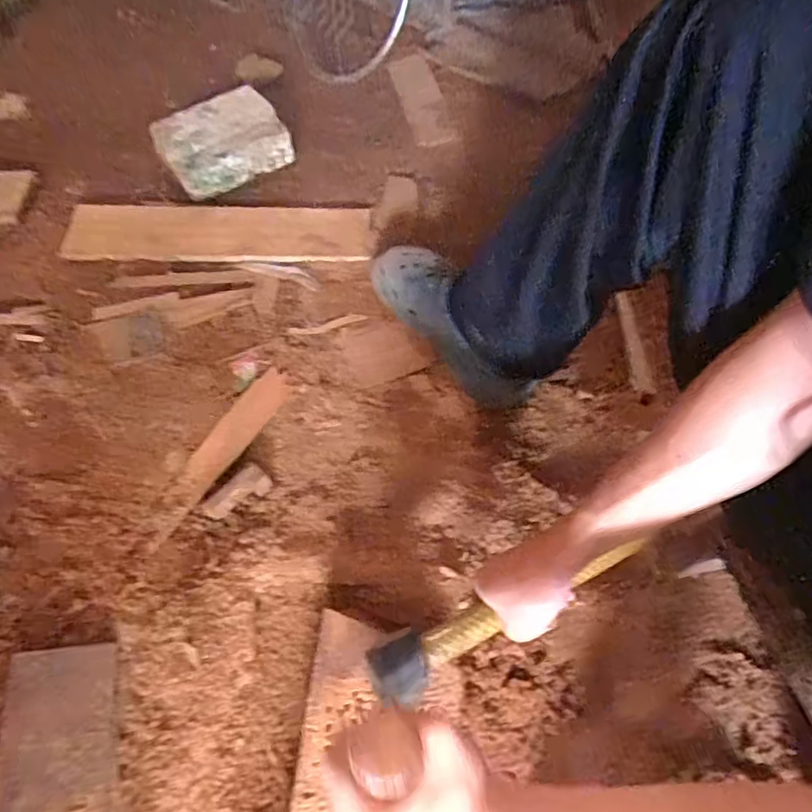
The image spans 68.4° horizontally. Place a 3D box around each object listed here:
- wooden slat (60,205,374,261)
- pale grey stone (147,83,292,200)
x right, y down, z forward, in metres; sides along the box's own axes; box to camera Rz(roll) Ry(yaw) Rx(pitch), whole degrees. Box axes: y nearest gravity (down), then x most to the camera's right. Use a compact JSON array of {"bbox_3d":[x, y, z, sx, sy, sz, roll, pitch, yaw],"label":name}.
[{"bbox_3d":[-0.257,-0.242,0.817,0.415,0.014,0.105,-1,58,-3],"label":"wooden slat"},{"bbox_3d":[-0.268,-0.385,0.872,0.179,0.063,0.122,-33,65,-20],"label":"pale grey stone"}]

